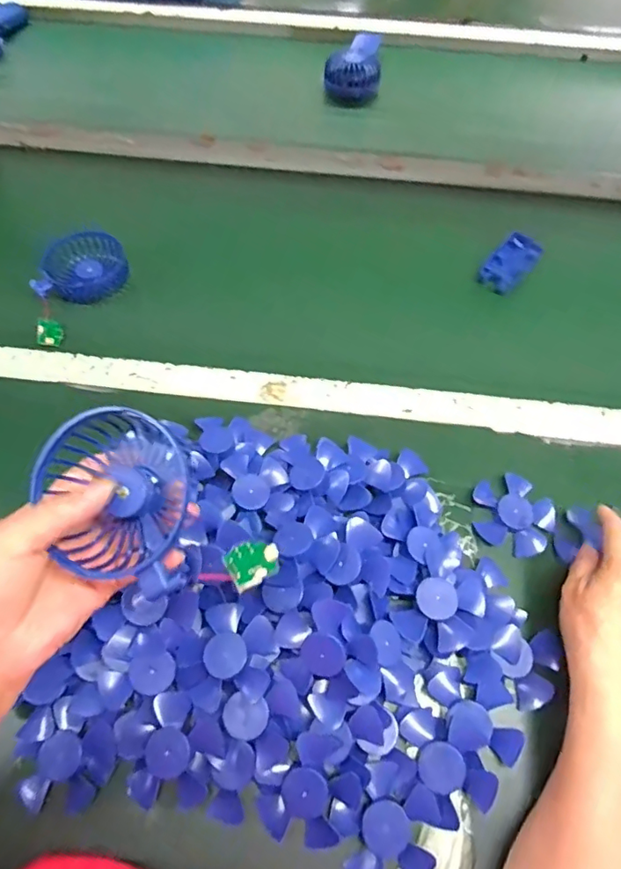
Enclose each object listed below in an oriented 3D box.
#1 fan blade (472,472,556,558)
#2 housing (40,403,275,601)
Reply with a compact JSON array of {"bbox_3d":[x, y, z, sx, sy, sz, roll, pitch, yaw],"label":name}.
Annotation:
[{"bbox_3d":[0.178,0.069,0.468,0.071,0.010,0.064,36,67,18],"label":"fan blade"},{"bbox_3d":[-0.092,0.047,0.296,0.130,0.052,0.083,40,69,19],"label":"housing"}]

